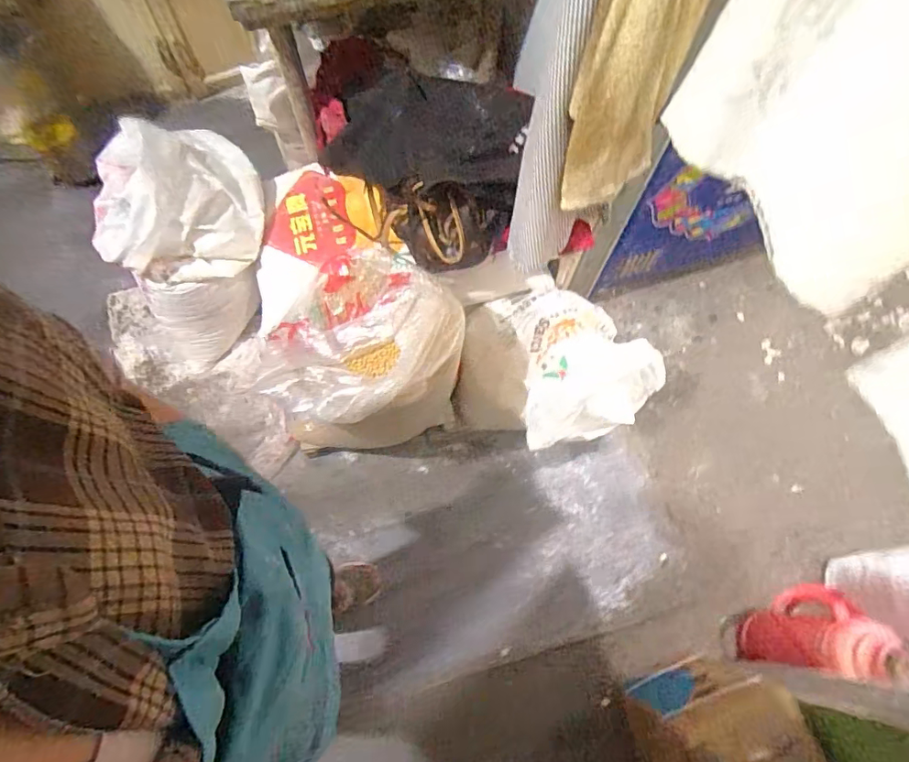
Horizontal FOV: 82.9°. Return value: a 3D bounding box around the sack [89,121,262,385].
[{"bbox_3d":[-0.667,-0.314,1.250,0.458,0.500,0.351,-35,73,-13],"label":"sack"}]

